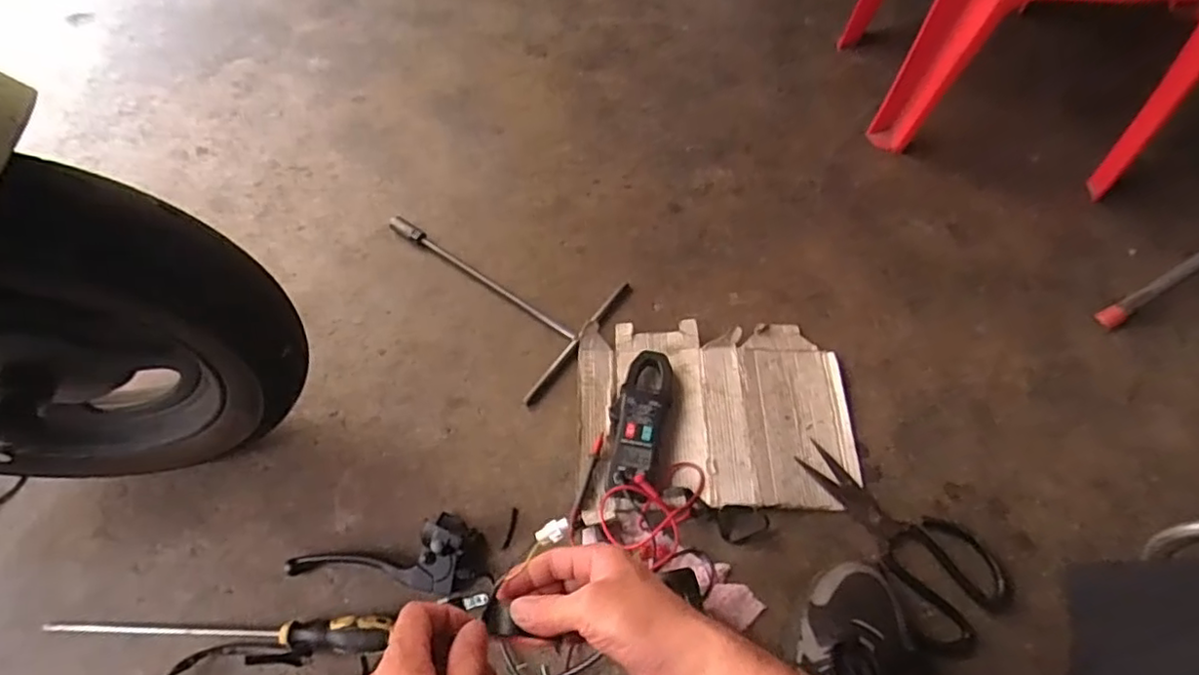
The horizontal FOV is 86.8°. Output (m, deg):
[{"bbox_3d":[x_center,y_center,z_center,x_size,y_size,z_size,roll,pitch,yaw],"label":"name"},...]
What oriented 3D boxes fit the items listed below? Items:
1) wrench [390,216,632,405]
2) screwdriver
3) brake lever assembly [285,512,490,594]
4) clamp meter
[{"bbox_3d":[-0.139,-0.075,0.782,0.301,0.018,0.187,33,66,19],"label":"wrench"},{"bbox_3d":[-0.359,0.275,0.592,0.321,0.026,0.030,0,60,2],"label":"screwdriver"},{"bbox_3d":[-0.204,0.198,0.613,0.184,0.053,0.074,6,60,5],"label":"brake lever assembly"},{"bbox_3d":[0.043,0.088,0.681,0.057,0.027,0.158,9,61,7],"label":"clamp meter"}]

